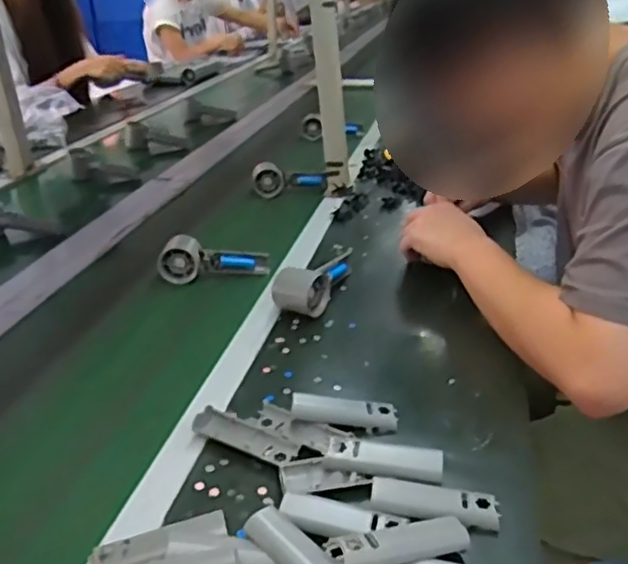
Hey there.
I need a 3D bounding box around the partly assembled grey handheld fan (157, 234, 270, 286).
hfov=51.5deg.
[{"bbox_3d":[-0.150,-0.036,0.972,0.157,0.061,0.042,-6,27,-8],"label":"partly assembled grey handheld fan"}]

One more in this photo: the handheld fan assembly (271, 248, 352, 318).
[{"bbox_3d":[0.005,-0.011,0.907,0.066,0.055,0.197,7,28,18],"label":"handheld fan assembly"}]

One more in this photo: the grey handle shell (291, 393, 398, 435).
[{"bbox_3d":[0.031,0.129,0.642,0.105,0.022,0.024,10,23,-9],"label":"grey handle shell"}]

